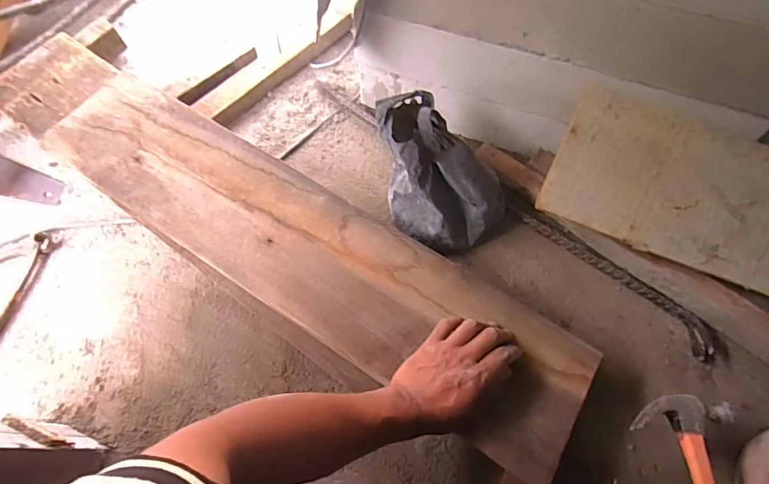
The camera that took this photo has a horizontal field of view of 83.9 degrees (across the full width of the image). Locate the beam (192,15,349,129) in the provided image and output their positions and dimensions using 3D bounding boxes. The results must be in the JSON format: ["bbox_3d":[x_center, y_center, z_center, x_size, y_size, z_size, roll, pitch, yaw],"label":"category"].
[{"bbox_3d":[-0.215,-0.344,0.843,0.069,0.045,0.355,38,69,18],"label":"beam"}]

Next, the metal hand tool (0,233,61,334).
[{"bbox_3d":[-0.546,0.086,0.629,0.032,0.013,0.217,8,63,5],"label":"metal hand tool"}]

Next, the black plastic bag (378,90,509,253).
[{"bbox_3d":[0.078,-0.102,0.618,0.197,0.199,0.131,25,65,13],"label":"black plastic bag"}]

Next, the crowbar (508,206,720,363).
[{"bbox_3d":[0.345,0.052,0.664,0.353,0.025,0.052,38,69,18],"label":"crowbar"}]

